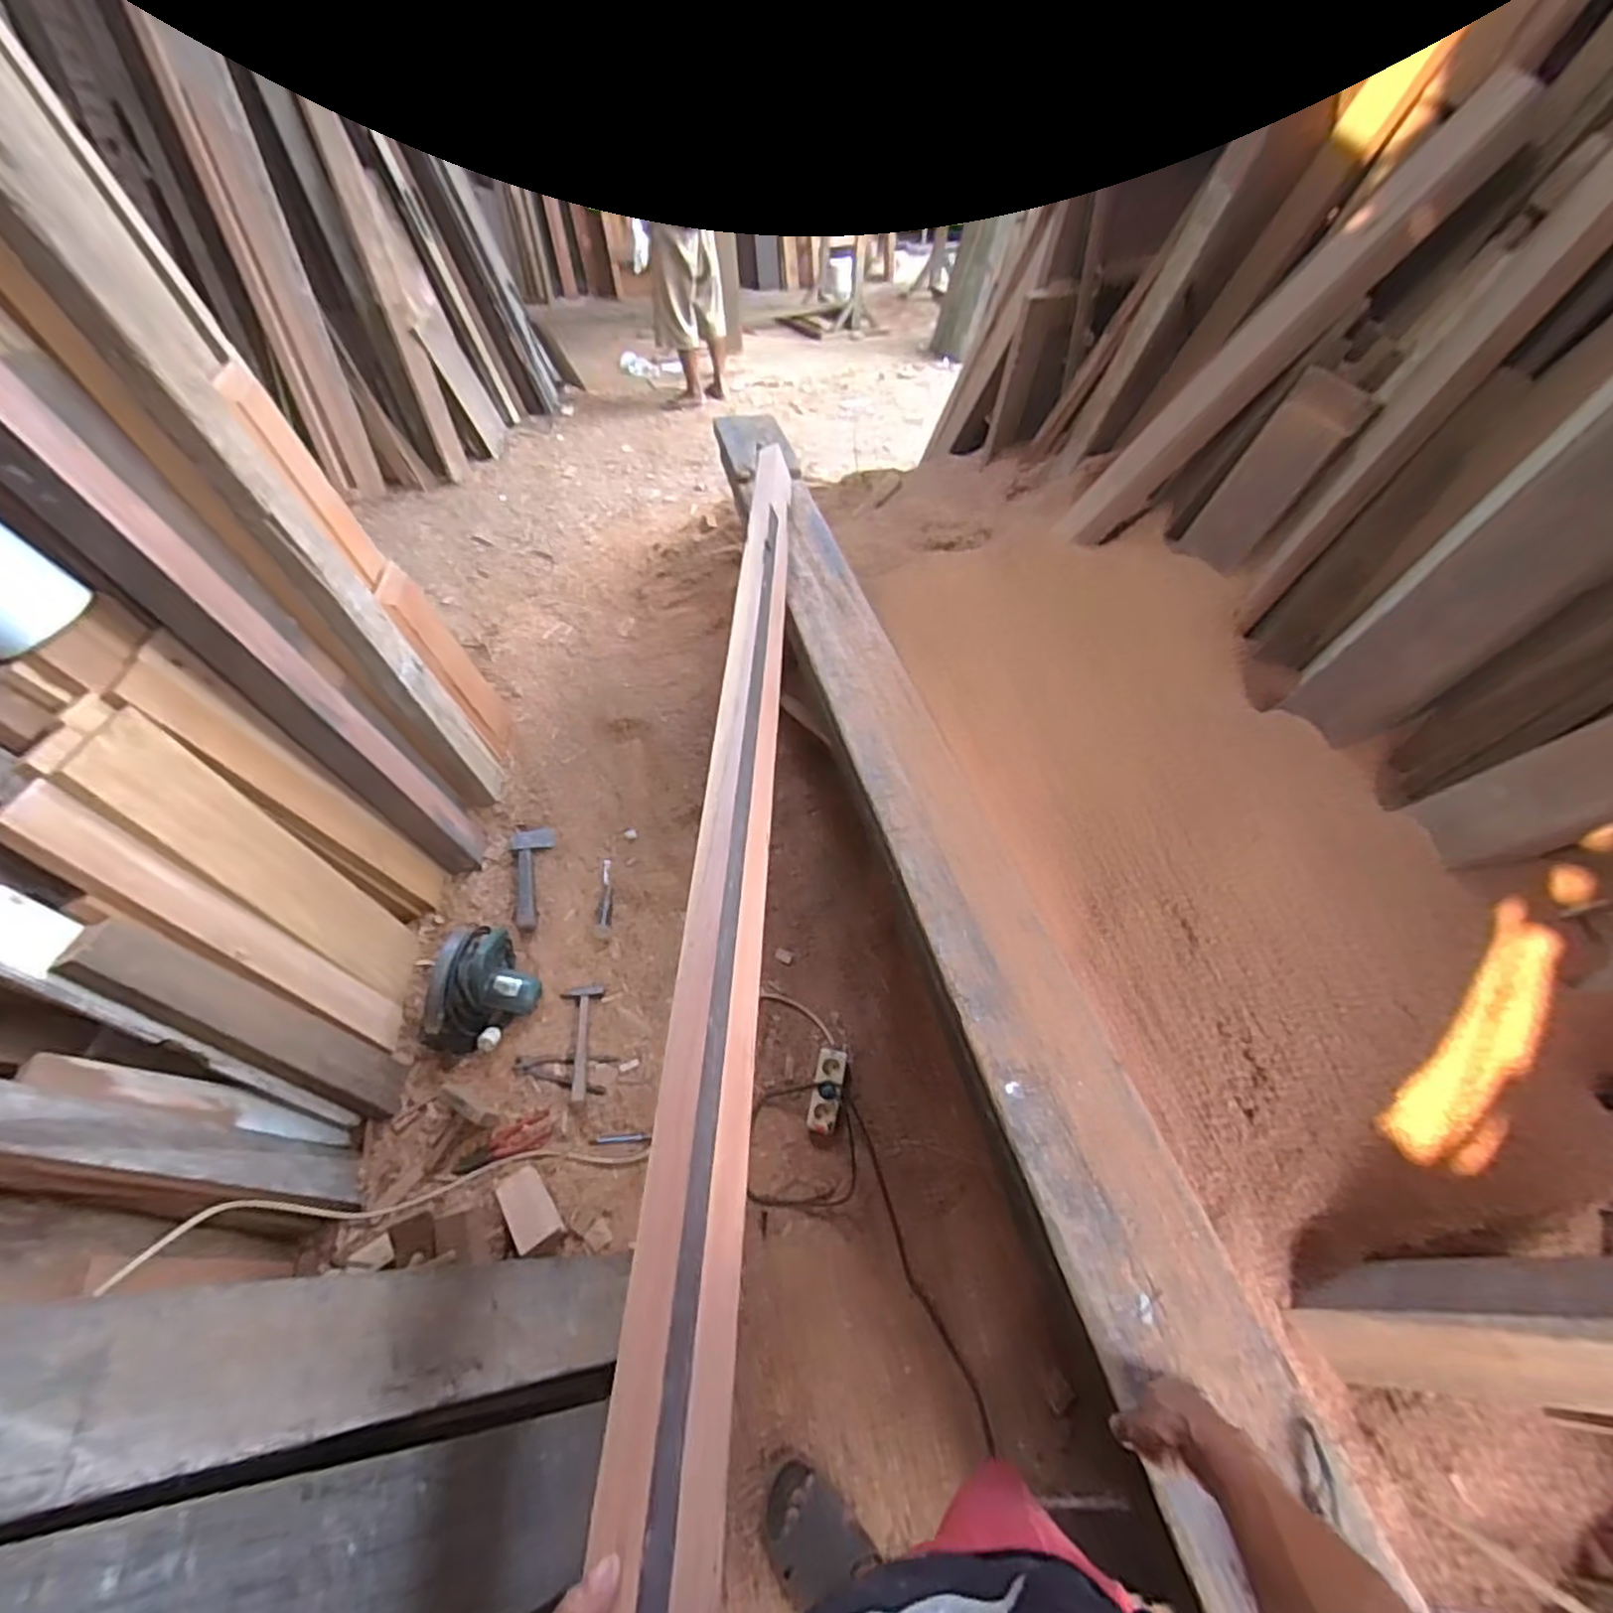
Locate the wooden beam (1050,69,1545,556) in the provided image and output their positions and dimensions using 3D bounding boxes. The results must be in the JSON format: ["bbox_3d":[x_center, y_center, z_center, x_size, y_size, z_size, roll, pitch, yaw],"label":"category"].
[{"bbox_3d":[0.762,-0.762,1.241,0.102,0.826,0.129,44,59,-1],"label":"wooden beam"}]

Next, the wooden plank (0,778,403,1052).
[{"bbox_3d":[-1.053,0.245,1.305,0.032,0.755,0.111,-9,43,29],"label":"wooden plank"}]

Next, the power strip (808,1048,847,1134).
[{"bbox_3d":[0.044,0.584,1.447,0.059,0.032,0.159,9,66,10],"label":"power strip"}]

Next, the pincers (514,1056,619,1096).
[{"bbox_3d":[-0.515,0.564,1.476,0.218,0.019,0.083,-1,49,2],"label":"pincers"}]

